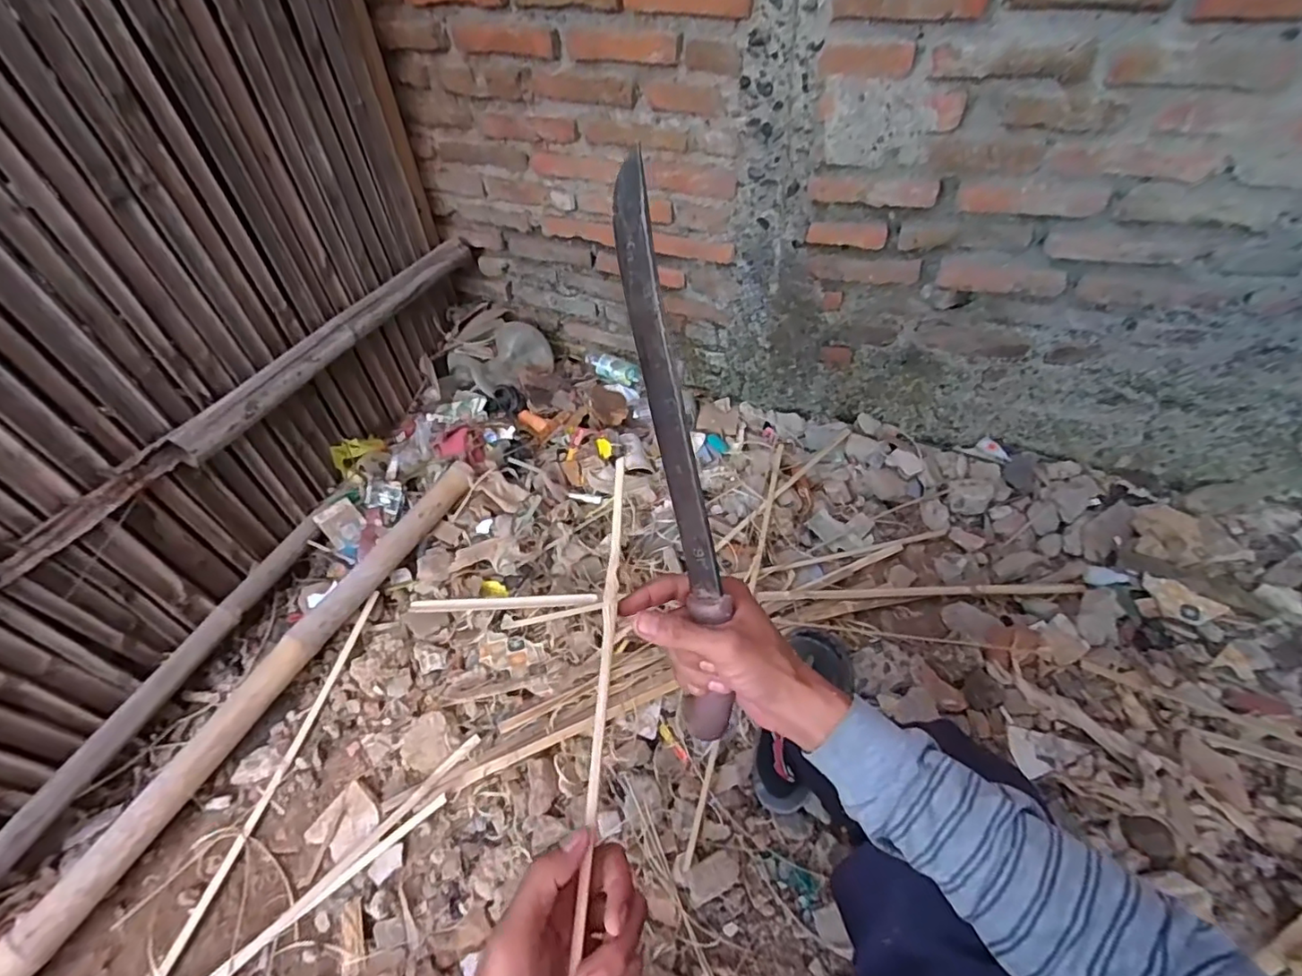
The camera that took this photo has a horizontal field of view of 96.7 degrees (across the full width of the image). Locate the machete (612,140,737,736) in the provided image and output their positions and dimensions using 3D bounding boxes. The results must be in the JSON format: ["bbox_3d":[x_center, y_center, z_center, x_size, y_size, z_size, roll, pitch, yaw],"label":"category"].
[{"bbox_3d":[0.017,-0.001,0.398,0.032,0.399,0.038,-12,13,-8],"label":"machete"}]

